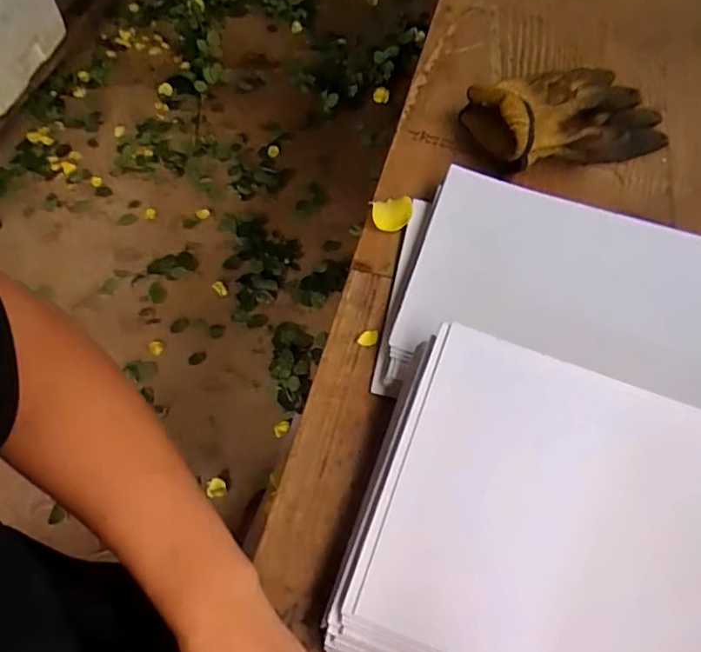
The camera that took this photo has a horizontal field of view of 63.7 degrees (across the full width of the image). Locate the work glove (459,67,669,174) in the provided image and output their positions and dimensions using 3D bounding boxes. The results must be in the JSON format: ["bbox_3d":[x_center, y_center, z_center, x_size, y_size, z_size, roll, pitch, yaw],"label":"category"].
[{"bbox_3d":[0.232,-0.216,0.583,0.211,0.066,0.111,-11,59,-7],"label":"work glove"}]

